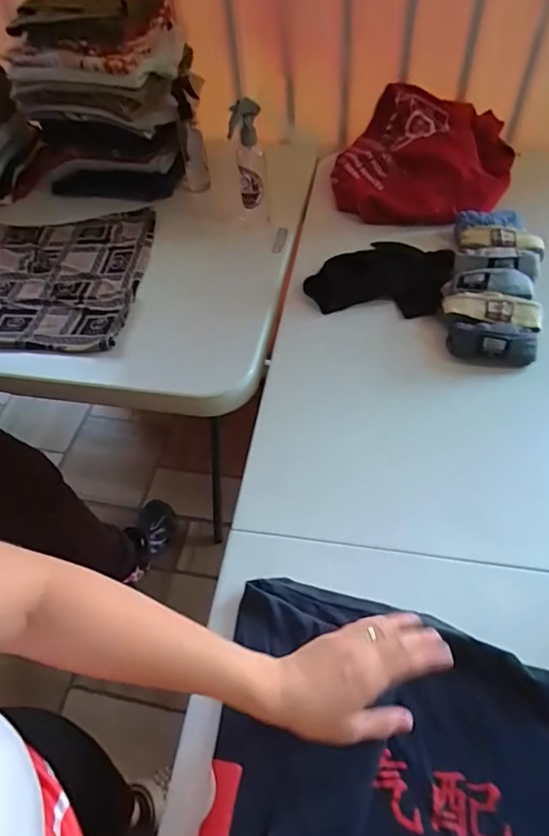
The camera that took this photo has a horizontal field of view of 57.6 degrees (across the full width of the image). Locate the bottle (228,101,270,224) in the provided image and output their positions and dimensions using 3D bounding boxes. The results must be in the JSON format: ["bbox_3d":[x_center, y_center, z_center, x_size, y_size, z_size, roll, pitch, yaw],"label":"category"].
[{"bbox_3d":[-0.043,-0.448,0.890,0.052,0.211,0.080,-3,52,2],"label":"bottle"}]

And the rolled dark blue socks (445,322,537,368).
[{"bbox_3d":[0.303,-0.105,0.690,0.111,0.038,0.059,-2,52,3],"label":"rolled dark blue socks"}]

